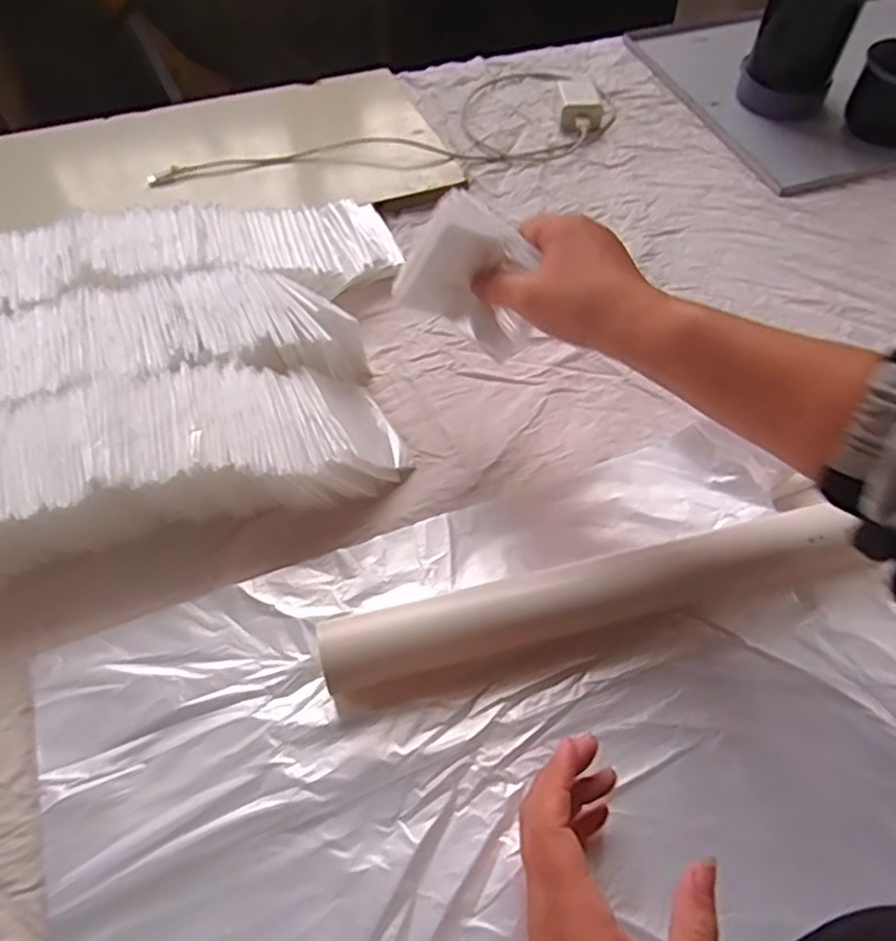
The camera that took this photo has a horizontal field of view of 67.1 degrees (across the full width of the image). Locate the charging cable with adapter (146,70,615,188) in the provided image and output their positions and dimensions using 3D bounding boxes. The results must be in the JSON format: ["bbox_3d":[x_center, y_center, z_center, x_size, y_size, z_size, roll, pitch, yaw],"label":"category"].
[{"bbox_3d":[-0.058,-0.369,0.706,0.462,0.023,0.178,-7,57,-5],"label":"charging cable with adapter"}]

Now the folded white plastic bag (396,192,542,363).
[{"bbox_3d":[0.020,-0.120,0.416,0.088,0.071,0.015,33,21,4],"label":"folded white plastic bag"}]

